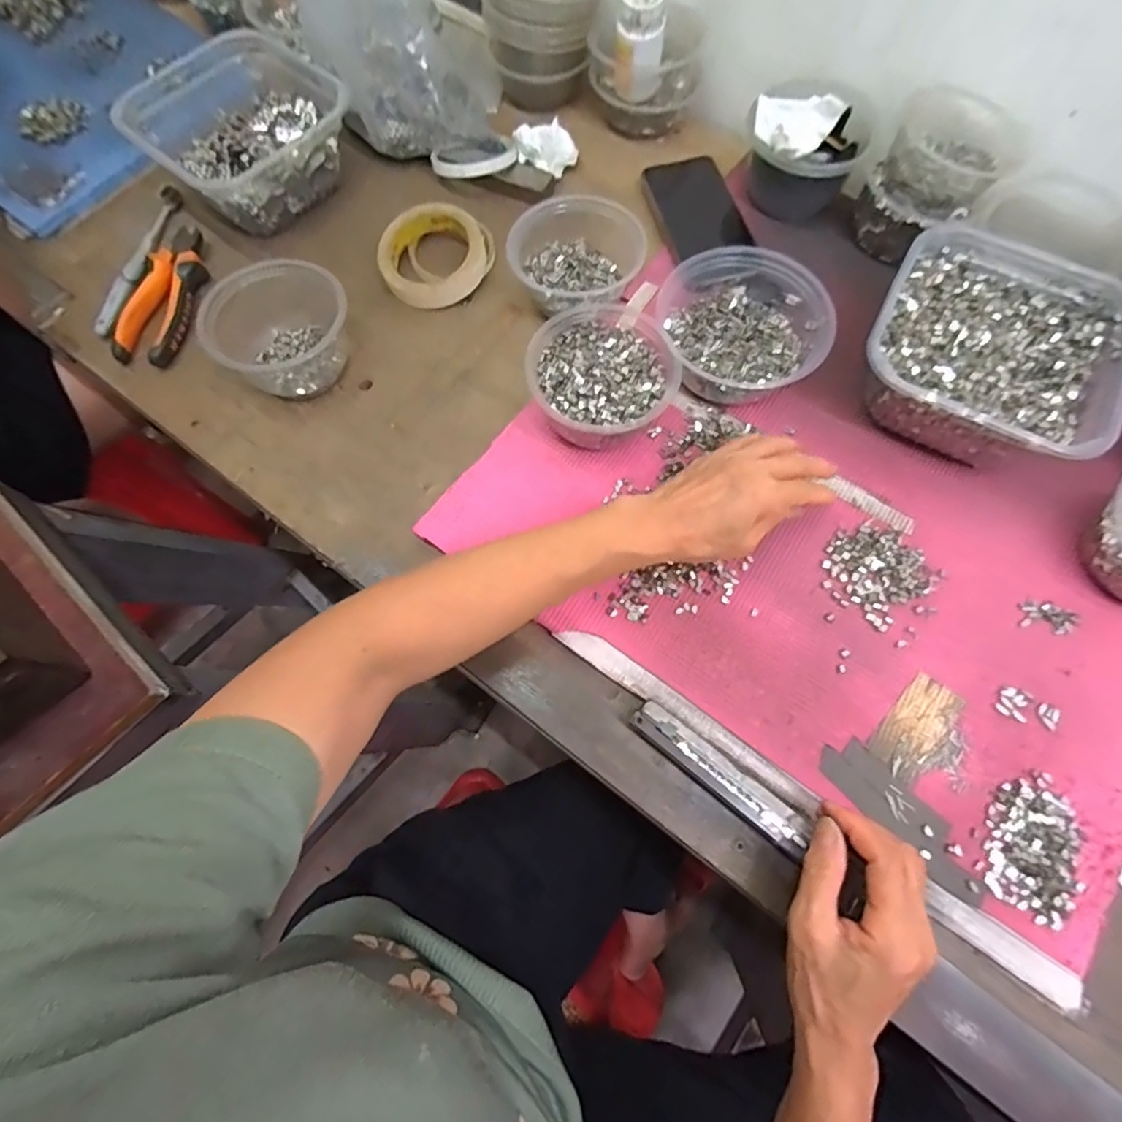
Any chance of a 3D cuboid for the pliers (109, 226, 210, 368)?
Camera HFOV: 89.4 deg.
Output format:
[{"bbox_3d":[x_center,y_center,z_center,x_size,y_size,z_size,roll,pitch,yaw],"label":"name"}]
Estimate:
[{"bbox_3d":[-0.364,-0.249,0.524,0.058,0.019,0.147,9,71,4],"label":"pliers"}]

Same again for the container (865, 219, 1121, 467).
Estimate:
[{"bbox_3d":[0.333,-0.163,0.453,0.170,0.079,0.180,30,73,10],"label":"container"}]

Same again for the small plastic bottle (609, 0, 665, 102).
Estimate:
[{"bbox_3d":[0.073,-0.491,0.533,0.045,0.088,0.034,4,71,2],"label":"small plastic bottle"}]

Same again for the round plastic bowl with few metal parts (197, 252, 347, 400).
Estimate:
[{"bbox_3d":[-0.234,-0.195,0.481,0.110,0.062,0.109,0,71,0],"label":"round plastic bowl with few metal parts"}]

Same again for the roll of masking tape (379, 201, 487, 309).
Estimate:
[{"bbox_3d":[-0.122,-0.287,0.536,0.097,0.030,0.096,0,71,0],"label":"roll of masking tape"}]

